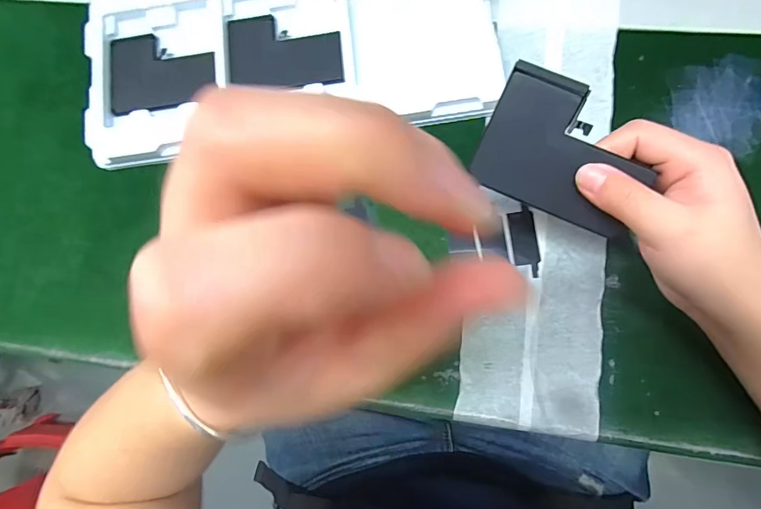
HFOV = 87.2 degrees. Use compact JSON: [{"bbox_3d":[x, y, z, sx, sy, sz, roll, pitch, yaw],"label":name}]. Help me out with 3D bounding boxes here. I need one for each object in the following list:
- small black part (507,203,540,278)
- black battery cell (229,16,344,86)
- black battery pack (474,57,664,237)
[{"bbox_3d":[0.103,-0.010,0.286,0.018,0.004,0.050,-7,82,4],"label":"small black part"},{"bbox_3d":[-0.074,-0.160,0.309,0.088,0.005,0.063,-4,83,4],"label":"black battery cell"},{"bbox_3d":[0.100,-0.053,0.213,0.087,0.004,0.065,25,118,9],"label":"black battery pack"}]

